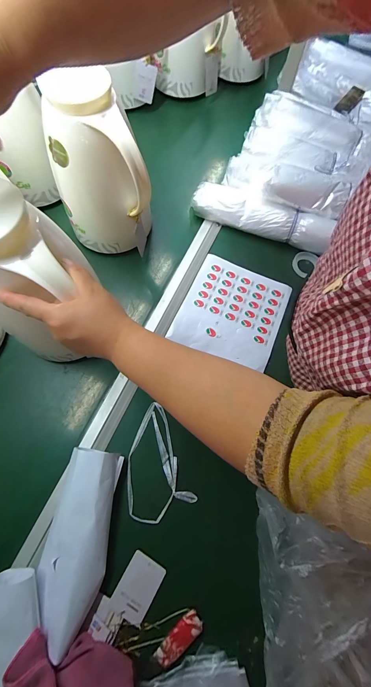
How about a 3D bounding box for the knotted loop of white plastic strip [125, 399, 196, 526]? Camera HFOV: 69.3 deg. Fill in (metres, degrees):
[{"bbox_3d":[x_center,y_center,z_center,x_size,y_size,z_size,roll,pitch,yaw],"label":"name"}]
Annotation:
[{"bbox_3d":[-0.056,0.184,0.417,0.095,0.005,0.156,-21,71,-10],"label":"knotted loop of white plastic strip"}]

